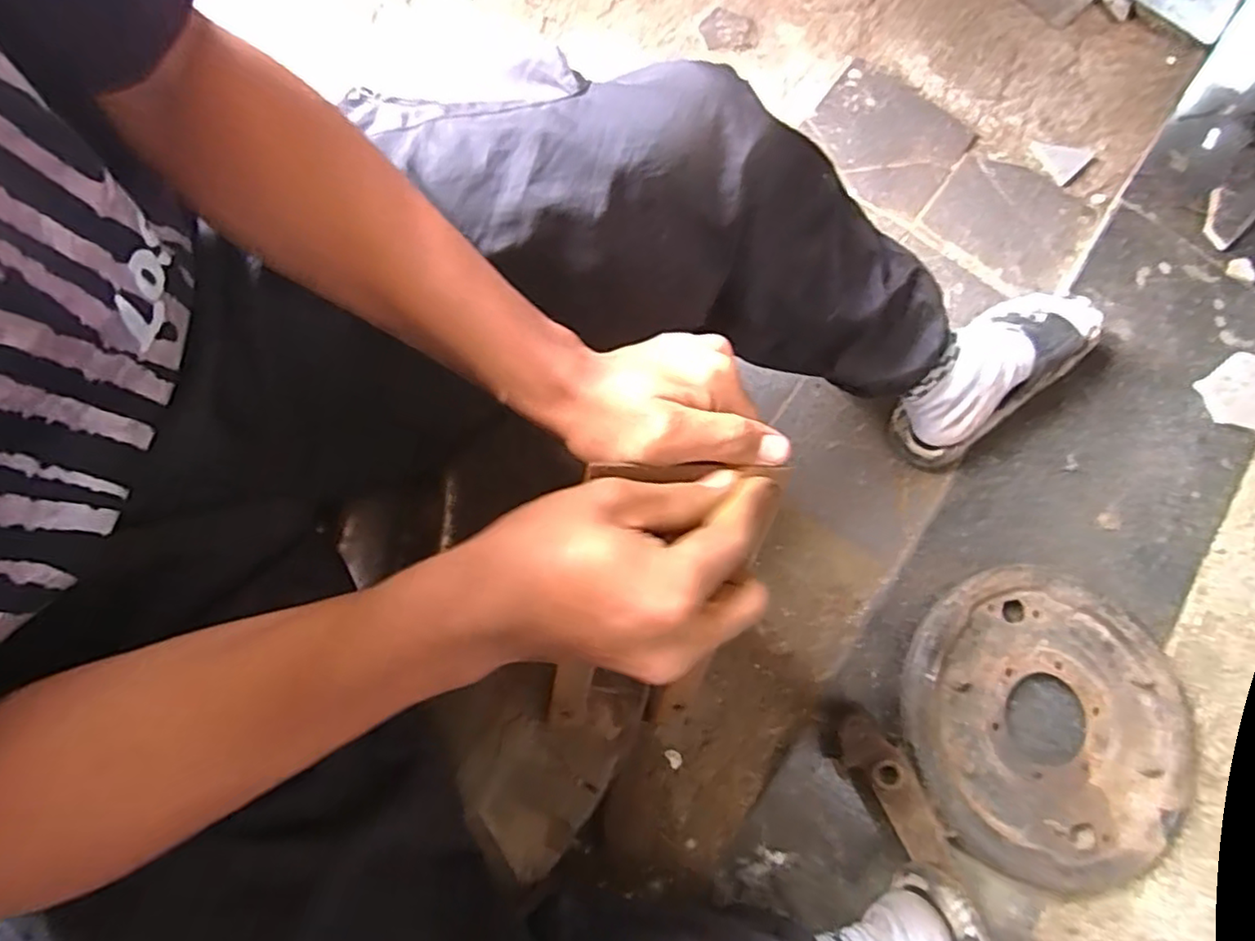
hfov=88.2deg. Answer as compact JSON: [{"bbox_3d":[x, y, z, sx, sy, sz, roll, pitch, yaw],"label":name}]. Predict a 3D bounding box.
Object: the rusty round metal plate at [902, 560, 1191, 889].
[{"bbox_3d":[0.406,0.244,0.636,0.272,0.034,0.276,0,75,-1],"label":"rusty round metal plate"}]

